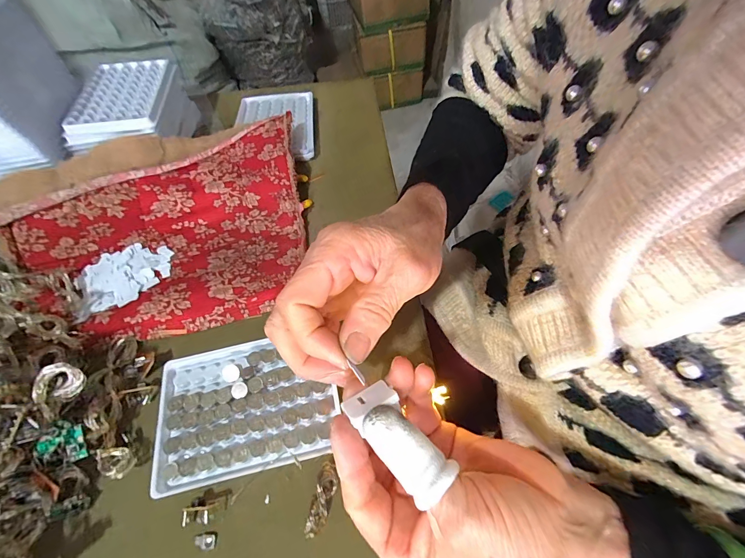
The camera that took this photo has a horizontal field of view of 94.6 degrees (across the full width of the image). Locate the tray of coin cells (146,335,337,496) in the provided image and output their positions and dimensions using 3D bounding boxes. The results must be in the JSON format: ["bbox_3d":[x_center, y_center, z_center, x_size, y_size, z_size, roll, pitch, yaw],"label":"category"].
[{"bbox_3d":[-0.093,0.091,0.252,0.125,0.008,0.093,-13,57,-5],"label":"tray of coin cells"}]

